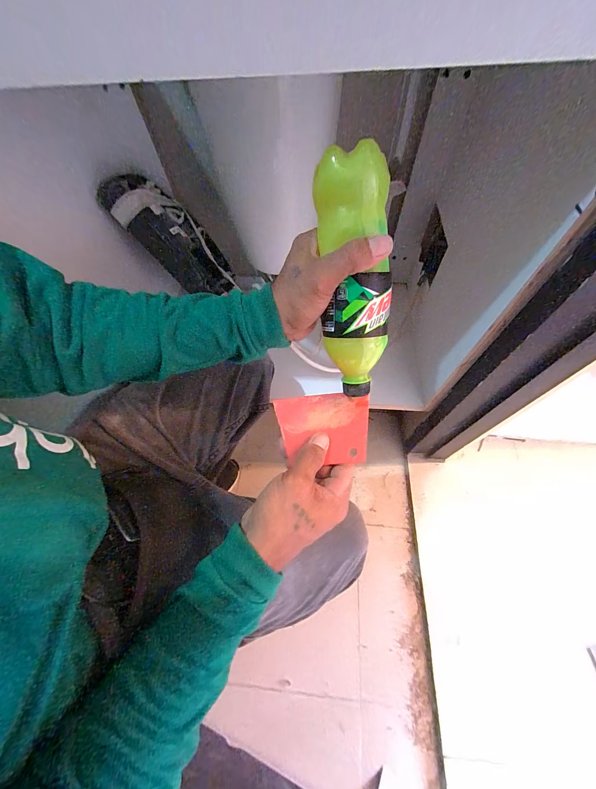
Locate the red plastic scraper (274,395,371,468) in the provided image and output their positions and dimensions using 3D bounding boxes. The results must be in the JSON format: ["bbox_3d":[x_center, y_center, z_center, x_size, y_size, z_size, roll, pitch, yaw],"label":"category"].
[{"bbox_3d":[0.028,0.038,0.317,0.105,0.005,0.079,-3,70,5],"label":"red plastic scraper"}]

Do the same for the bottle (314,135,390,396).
[{"bbox_3d":[0.053,-0.098,0.260,0.060,0.211,0.056,-8,20,-2],"label":"bottle"}]

